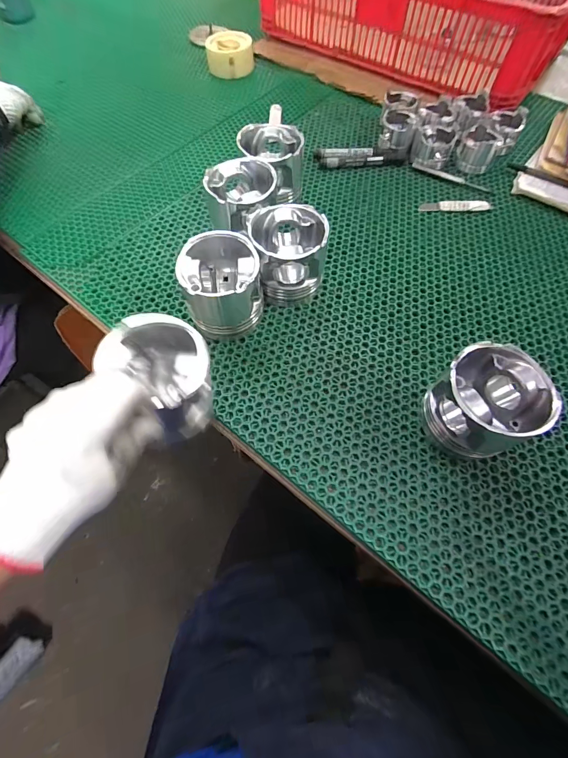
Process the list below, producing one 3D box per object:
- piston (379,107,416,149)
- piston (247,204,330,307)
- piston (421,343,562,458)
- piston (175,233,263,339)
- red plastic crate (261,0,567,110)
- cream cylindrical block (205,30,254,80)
[{"bbox_3d":[0.195,-0.430,0.601,0.054,0.039,0.070,9,64,5],"label":"piston"},{"bbox_3d":[0.007,-0.159,0.451,0.094,0.088,0.096,-8,64,-4],"label":"piston"},{"bbox_3d":[0.201,0.028,0.358,0.089,0.092,0.088,0,64,0],"label":"piston"},{"bbox_3d":[-0.073,-0.111,0.426,0.093,0.088,0.090,-6,64,-3],"label":"piston"},{"bbox_3d":[0.261,-0.792,0.730,0.637,0.160,0.439,32,68,15],"label":"red plastic crate"},{"bbox_3d":[-0.114,-0.687,0.739,0.099,0.049,0.092,-7,64,-3],"label":"cream cylindrical block"}]

